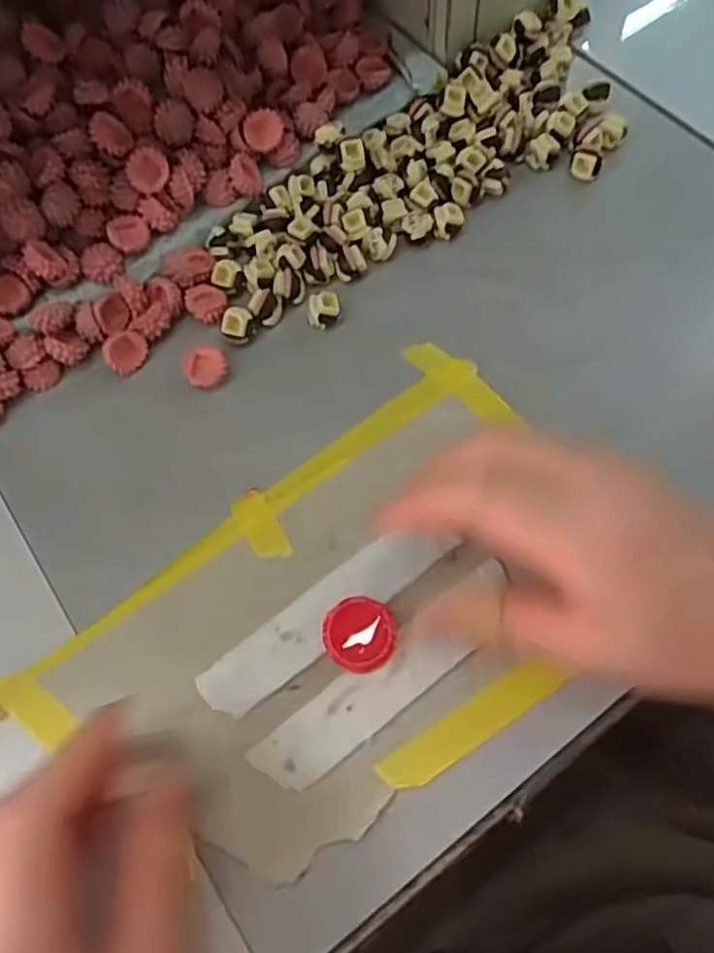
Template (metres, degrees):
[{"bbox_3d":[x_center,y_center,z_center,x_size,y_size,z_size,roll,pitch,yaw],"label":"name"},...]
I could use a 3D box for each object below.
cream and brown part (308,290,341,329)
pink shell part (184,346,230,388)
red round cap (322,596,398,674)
[{"bbox_3d":[-0.016,-0.081,0.317,0.014,0.014,0.012,-1,69,2],"label":"cream and brown part"},{"bbox_3d":[-0.071,-0.051,0.312,0.019,0.012,0.018,-1,69,2],"label":"pink shell part"},{"bbox_3d":[0.001,0.061,0.256,0.029,0.008,0.028,-1,69,2],"label":"red round cap"}]

